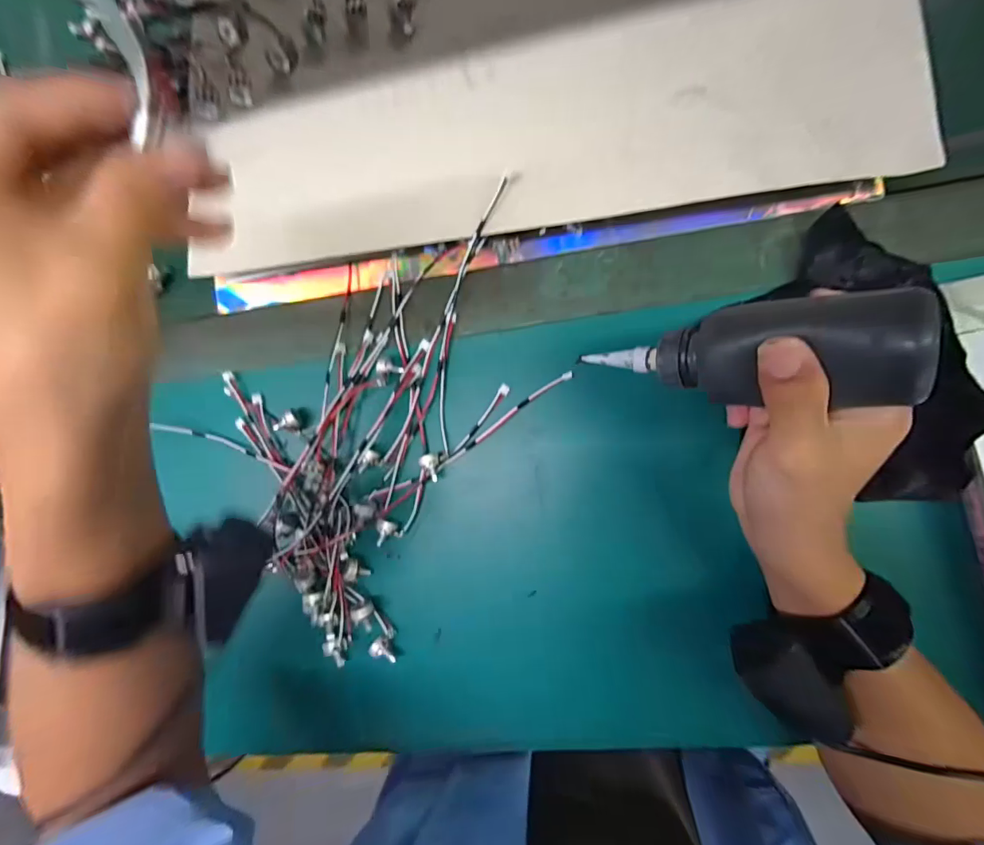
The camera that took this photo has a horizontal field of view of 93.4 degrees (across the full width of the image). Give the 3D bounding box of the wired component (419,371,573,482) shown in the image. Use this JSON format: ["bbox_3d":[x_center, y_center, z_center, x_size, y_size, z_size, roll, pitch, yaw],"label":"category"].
[{"bbox_3d":[0.000,-0.005,0.335,0.123,0.015,0.025,-38,82,5],"label":"wired component"}]

